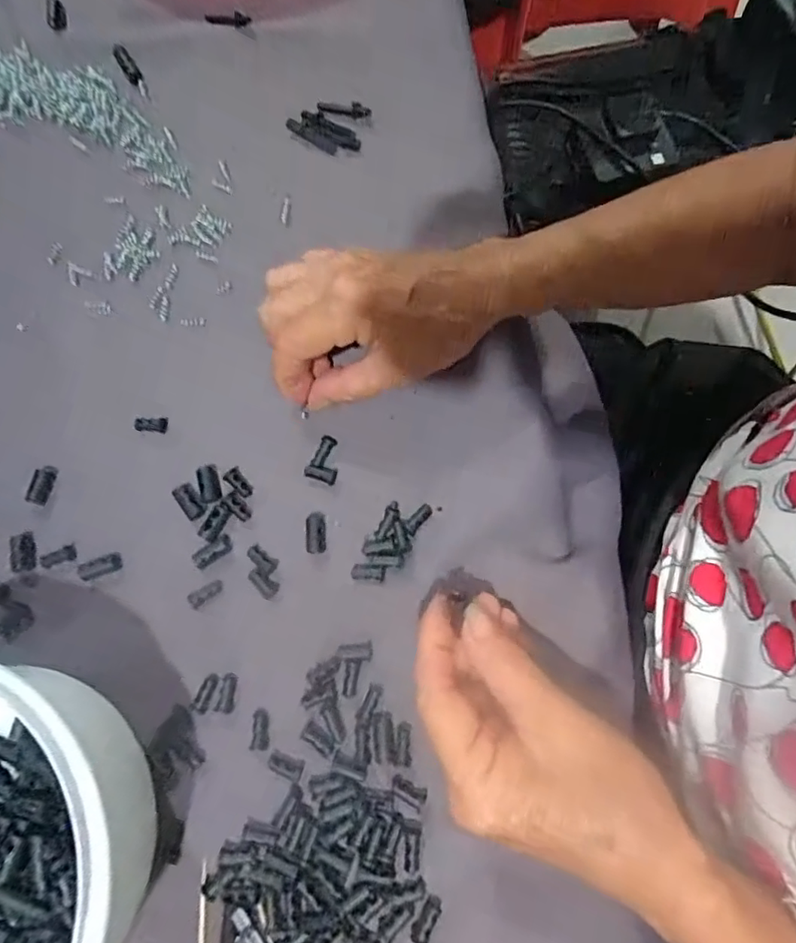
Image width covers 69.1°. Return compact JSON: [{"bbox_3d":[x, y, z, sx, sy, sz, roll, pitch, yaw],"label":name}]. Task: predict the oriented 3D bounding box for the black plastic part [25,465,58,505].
[{"bbox_3d":[-0.186,0.007,0.303,0.009,0.007,0.020,14,77,7],"label":"black plastic part"}]

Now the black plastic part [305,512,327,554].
[{"bbox_3d":[-0.042,0.031,0.292,0.010,0.006,0.020,-4,75,2],"label":"black plastic part"}]

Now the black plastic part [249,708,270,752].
[{"bbox_3d":[-0.065,0.121,0.271,0.008,0.004,0.018,2,76,1],"label":"black plastic part"}]

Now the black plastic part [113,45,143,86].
[{"bbox_3d":[-0.173,-0.261,0.368,0.010,0.004,0.035,-31,78,-7],"label":"black plastic part"}]

